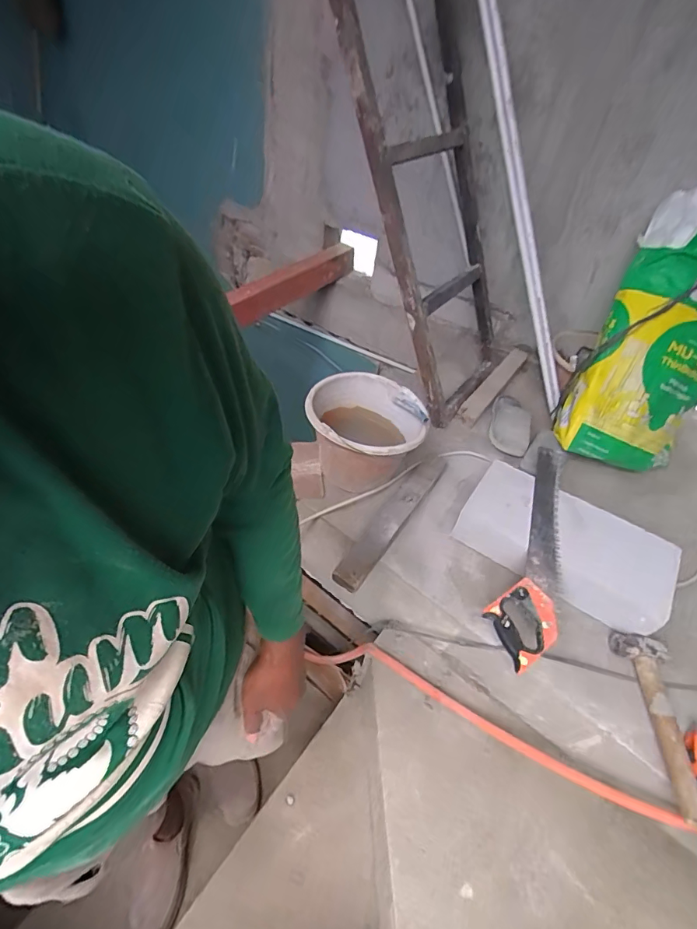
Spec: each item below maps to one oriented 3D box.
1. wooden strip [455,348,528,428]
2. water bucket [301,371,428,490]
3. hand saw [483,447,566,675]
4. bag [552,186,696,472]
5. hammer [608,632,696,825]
[{"bbox_3d":[0.473,-0.265,1.429,0.062,0.032,0.453,30,54,22],"label":"wooden strip"},{"bbox_3d":[0.041,-0.067,1.089,0.264,0.216,0.262,4,45,-4],"label":"water bucket"},{"bbox_3d":[0.392,0.156,0.922,0.112,0.041,0.552,21,47,13],"label":"hand saw"},{"bbox_3d":[0.774,-0.276,1.083,0.311,0.591,0.156,21,22,4],"label":"bag"},{"bbox_3d":[0.555,0.439,0.769,0.091,0.041,0.296,5,45,-2],"label":"hammer"}]

